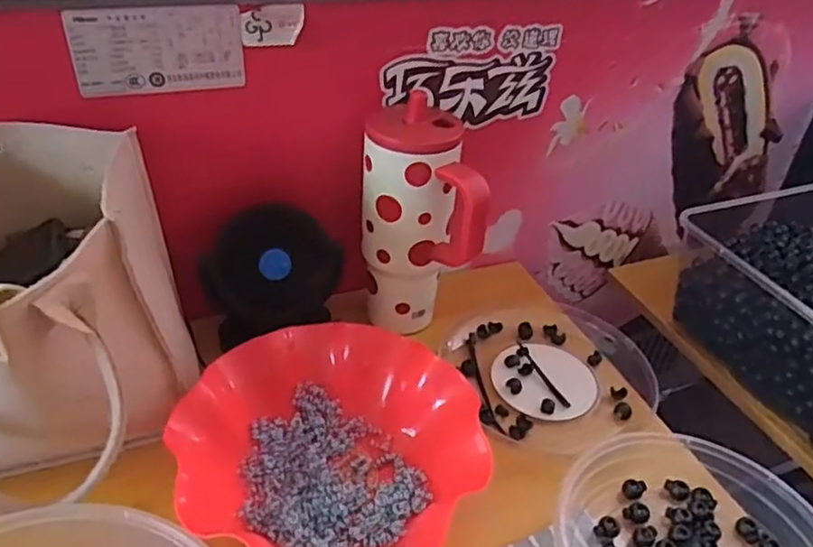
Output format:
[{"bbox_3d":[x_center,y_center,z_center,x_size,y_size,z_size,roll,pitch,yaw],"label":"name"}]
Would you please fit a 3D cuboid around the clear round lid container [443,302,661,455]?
[{"bbox_3d":[0.135,0.091,0.626,0.178,0.025,0.176,4,36,-3],"label":"clear round lid container"}]

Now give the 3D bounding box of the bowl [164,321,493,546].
[{"bbox_3d":[-0.060,0.129,0.504,0.217,0.059,0.193,-6,38,-15],"label":"bowl"}]

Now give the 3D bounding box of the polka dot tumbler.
[{"bbox_3d":[0.010,-0.045,0.605,0.098,0.214,0.113,0,37,-7],"label":"polka dot tumbler"}]

